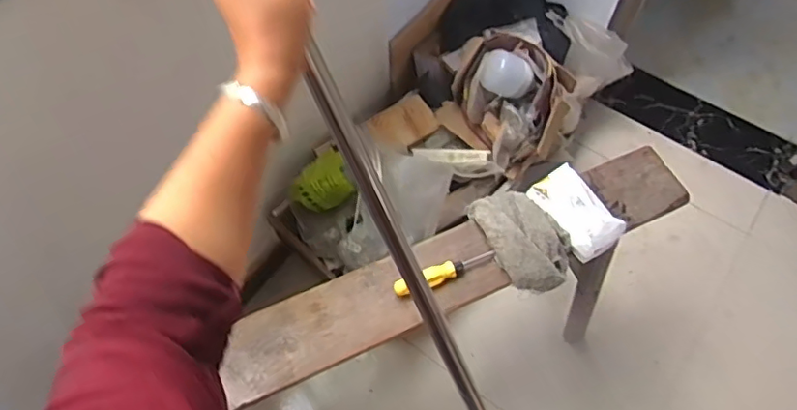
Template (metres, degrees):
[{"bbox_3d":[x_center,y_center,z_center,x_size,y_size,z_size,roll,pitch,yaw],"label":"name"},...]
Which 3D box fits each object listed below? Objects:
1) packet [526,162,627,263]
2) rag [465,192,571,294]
[{"bbox_3d":[0.290,0.003,0.930,0.076,0.058,0.151,-31,65,-15],"label":"packet"},{"bbox_3d":[0.206,0.051,0.972,0.108,0.075,0.209,-28,65,-14],"label":"rag"}]

